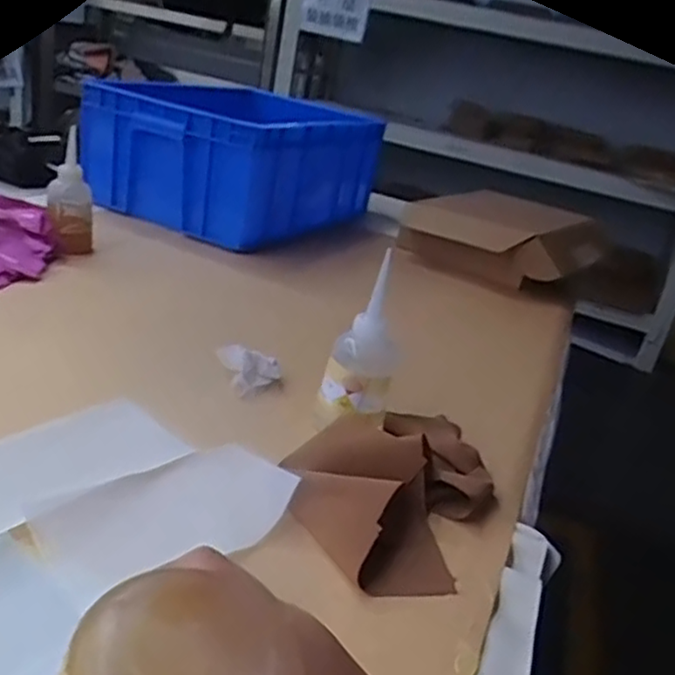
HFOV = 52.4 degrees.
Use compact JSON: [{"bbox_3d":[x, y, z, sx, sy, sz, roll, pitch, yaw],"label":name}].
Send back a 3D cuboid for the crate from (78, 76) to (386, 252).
[{"bbox_3d":[-0.178,-0.340,1.313,0.346,0.202,0.492,23,26,23],"label":"crate"}]

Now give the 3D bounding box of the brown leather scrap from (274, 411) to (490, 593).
[{"bbox_3d":[0.048,0.105,0.561,0.168,0.051,0.226,12,24,1],"label":"brown leather scrap"}]

